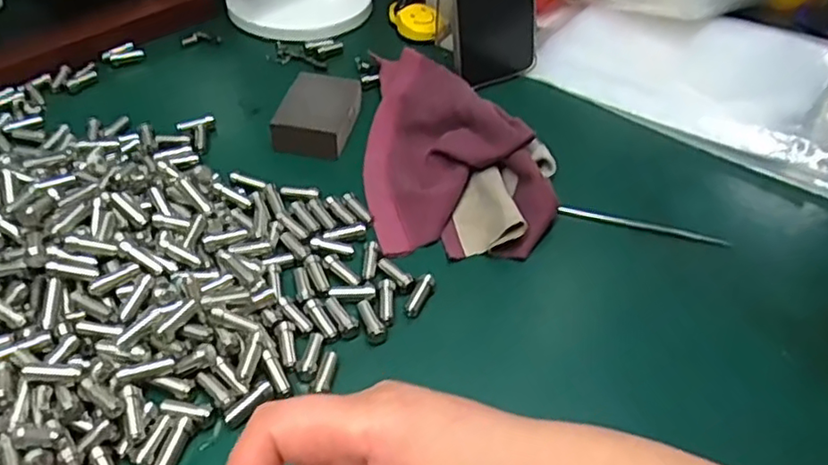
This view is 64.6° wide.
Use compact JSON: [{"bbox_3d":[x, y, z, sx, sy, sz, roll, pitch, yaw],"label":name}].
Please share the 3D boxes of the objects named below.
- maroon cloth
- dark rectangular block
[{"bbox_3d":[0.028,-0.074,0.461,0.122,0.037,0.205,0,45,-4],"label":"maroon cloth"},{"bbox_3d":[-0.069,-0.089,0.475,0.050,0.024,0.066,10,45,6],"label":"dark rectangular block"}]

